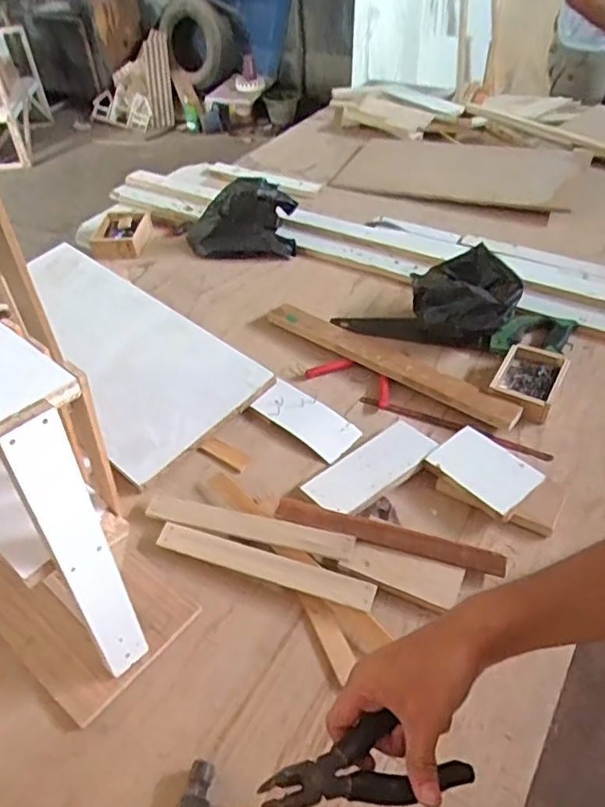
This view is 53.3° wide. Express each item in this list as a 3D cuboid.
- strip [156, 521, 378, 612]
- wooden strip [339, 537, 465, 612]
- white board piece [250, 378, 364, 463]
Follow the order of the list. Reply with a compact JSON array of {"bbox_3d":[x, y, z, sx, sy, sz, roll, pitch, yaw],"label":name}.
[{"bbox_3d":[-0.050,0.200,0.756,0.286,0.008,0.035,13,60,16],"label":"strip"},{"bbox_3d":[0.128,0.206,0.753,0.139,0.010,0.053,20,68,12],"label":"wooden strip"},{"bbox_3d":[0.008,0.022,0.952,0.162,0.017,0.077,34,58,20],"label":"white board piece"}]

